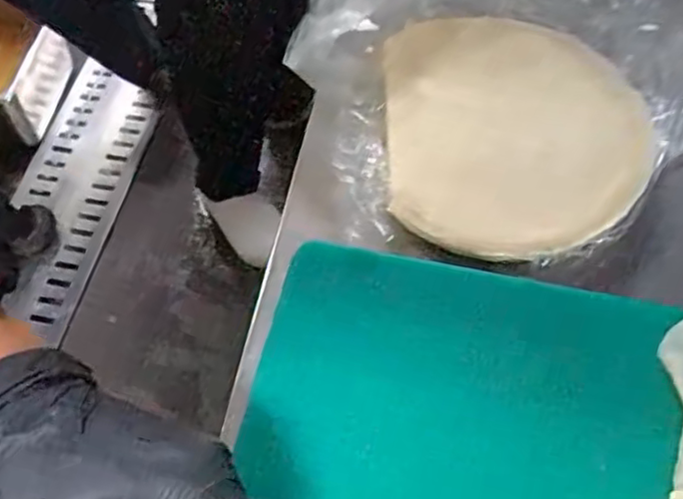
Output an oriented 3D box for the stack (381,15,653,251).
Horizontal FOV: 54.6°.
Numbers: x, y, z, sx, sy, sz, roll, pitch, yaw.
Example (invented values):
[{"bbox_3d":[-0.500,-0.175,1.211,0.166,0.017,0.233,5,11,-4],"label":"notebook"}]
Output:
[{"bbox_3d":[0.107,-0.078,0.404,0.154,0.017,0.175,0,60,1],"label":"stack"}]

